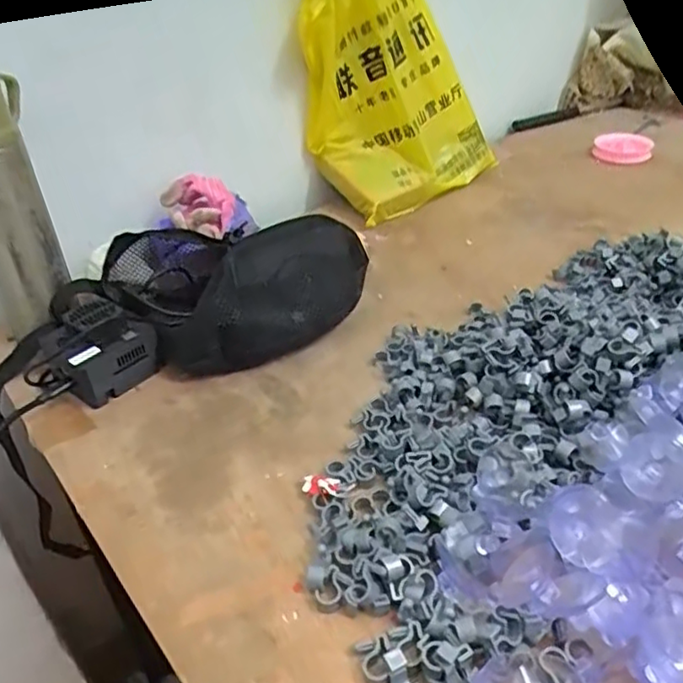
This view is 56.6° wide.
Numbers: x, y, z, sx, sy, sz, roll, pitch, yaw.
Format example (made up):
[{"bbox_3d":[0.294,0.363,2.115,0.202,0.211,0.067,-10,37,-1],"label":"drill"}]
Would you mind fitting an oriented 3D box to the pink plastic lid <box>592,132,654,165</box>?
[{"bbox_3d":[0.412,-0.284,0.930,0.080,0.026,0.063,13,38,21],"label":"pink plastic lid"}]

